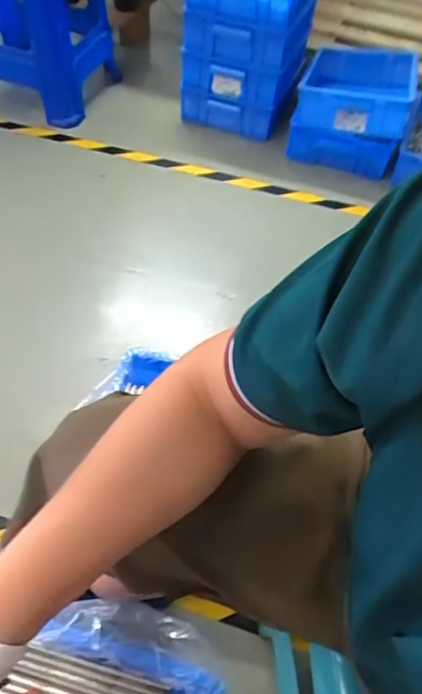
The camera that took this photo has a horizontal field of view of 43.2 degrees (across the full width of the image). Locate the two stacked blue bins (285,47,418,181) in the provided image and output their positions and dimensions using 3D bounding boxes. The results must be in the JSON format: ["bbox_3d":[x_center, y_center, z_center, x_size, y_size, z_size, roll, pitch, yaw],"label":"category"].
[{"bbox_3d":[0.372,-0.650,1.410,0.271,0.189,0.370,13,52,5],"label":"two stacked blue bins"}]

